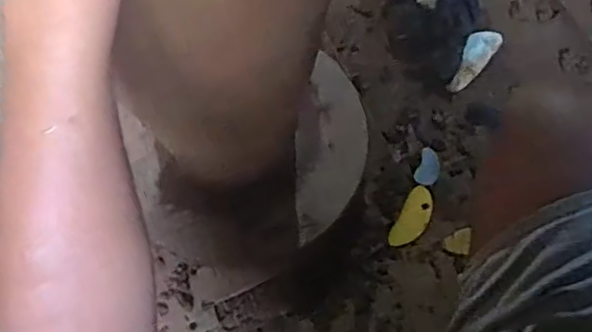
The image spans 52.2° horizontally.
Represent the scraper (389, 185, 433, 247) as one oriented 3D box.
[{"bbox_3d":[0.192,0.085,0.980,0.046,0.004,0.107,28,74,11],"label":"scraper"}]

